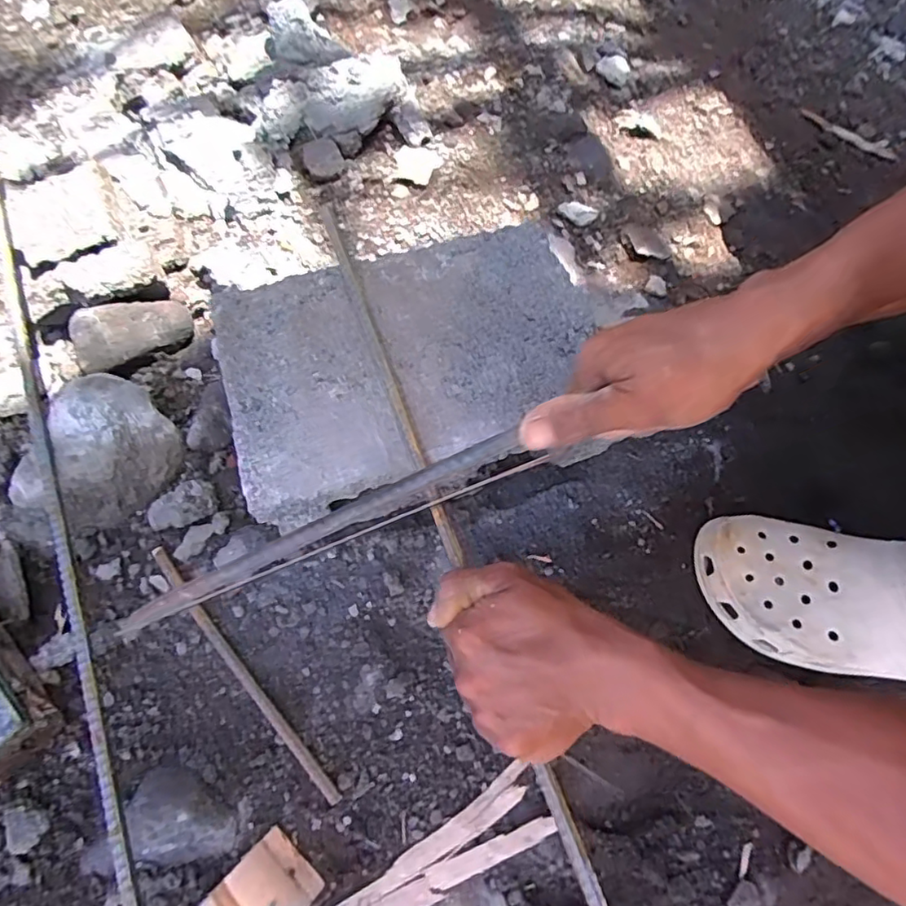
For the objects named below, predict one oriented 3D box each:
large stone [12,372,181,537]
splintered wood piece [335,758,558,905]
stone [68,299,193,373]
[{"bbox_3d":[-0.298,-0.001,0.505,0.095,0.065,0.137,18,69,10],"label":"large stone"},{"bbox_3d":[-0.010,0.291,0.418,0.164,0.017,0.046,-29,69,-12],"label":"splintered wood piece"},{"bbox_3d":[-0.309,-0.118,0.569,0.102,0.042,0.054,-25,105,-23],"label":"stone"}]

